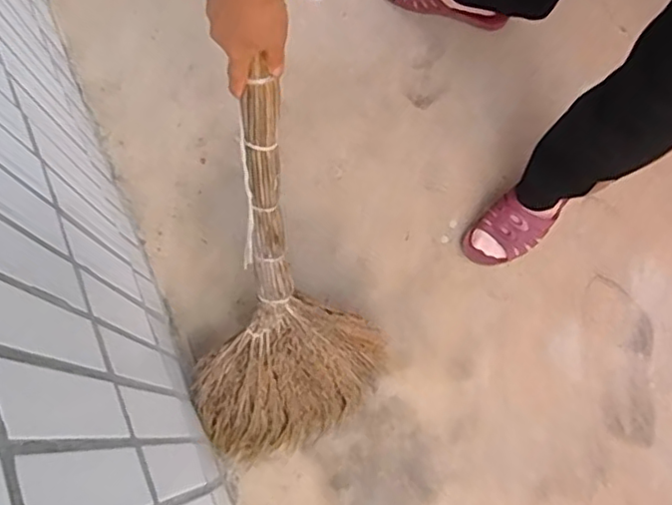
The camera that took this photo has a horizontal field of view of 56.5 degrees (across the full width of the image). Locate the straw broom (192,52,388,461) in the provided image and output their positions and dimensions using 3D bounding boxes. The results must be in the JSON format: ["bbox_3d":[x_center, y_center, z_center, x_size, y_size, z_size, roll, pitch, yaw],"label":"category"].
[{"bbox_3d":[-0.073,0.055,0.844,0.273,0.591,0.085,-1,38,0],"label":"straw broom"}]

